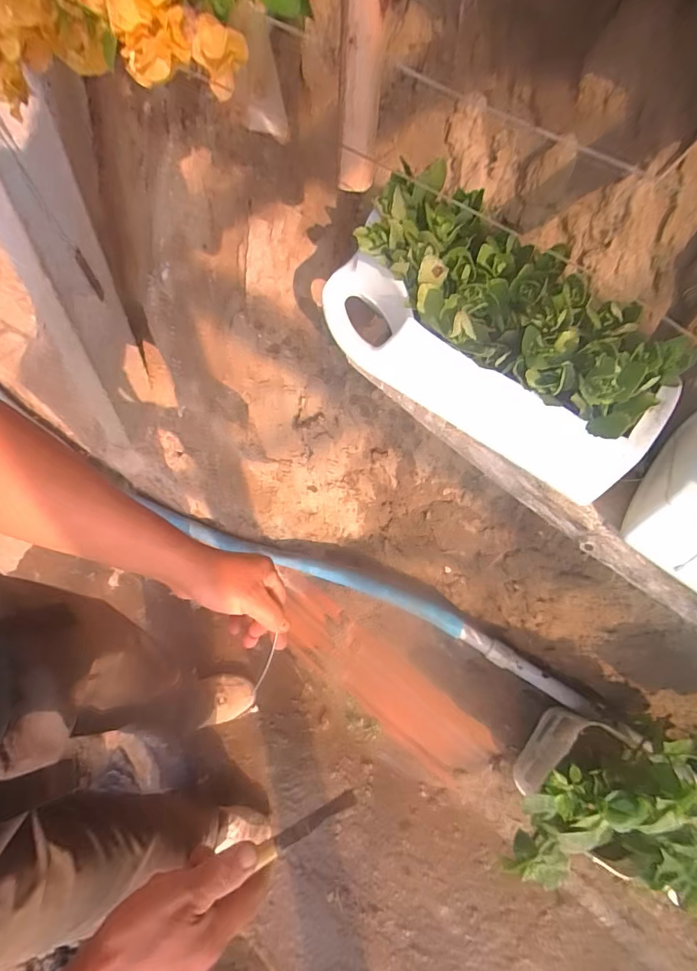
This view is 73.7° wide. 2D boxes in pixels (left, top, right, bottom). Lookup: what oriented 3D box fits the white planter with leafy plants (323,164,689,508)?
[{"bbox_3d":[0.148,-0.163,0.490,0.369,0.143,0.164,38,71,17],"label":"white planter with leafy plants"}]

